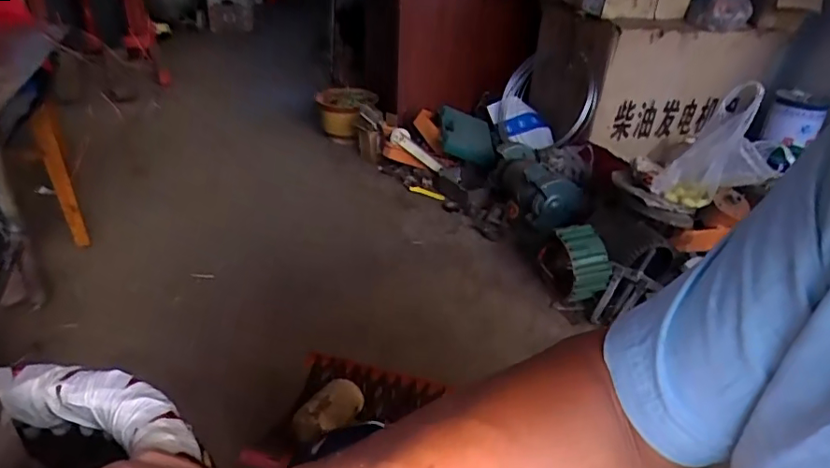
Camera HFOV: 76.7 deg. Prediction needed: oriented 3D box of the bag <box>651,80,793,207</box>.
[{"bbox_3d":[0.740,-0.209,1.220,0.308,0.291,0.129,-15,35,-28],"label":"bag"}]

